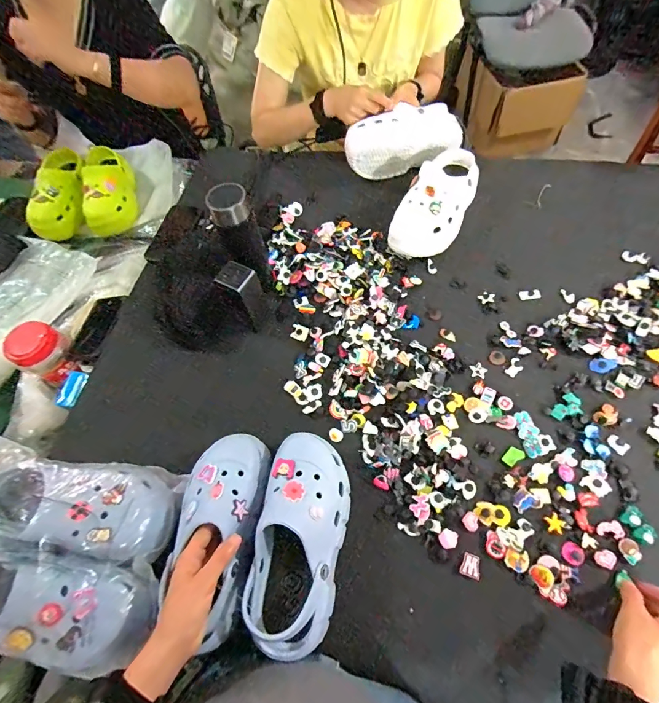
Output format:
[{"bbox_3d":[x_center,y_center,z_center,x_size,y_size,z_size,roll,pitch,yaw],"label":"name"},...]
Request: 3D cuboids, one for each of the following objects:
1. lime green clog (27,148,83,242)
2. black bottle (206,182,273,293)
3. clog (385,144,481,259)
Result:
[{"bbox_3d":[-0.681,-0.403,0.929,0.085,0.107,0.244,13,92,7],"label":"lime green clog"},{"bbox_3d":[-0.147,-0.189,0.637,0.065,0.195,0.083,-20,63,-5],"label":"black bottle"},{"bbox_3d":[0.214,-0.292,0.709,0.115,0.093,0.243,29,69,18],"label":"clog"}]

